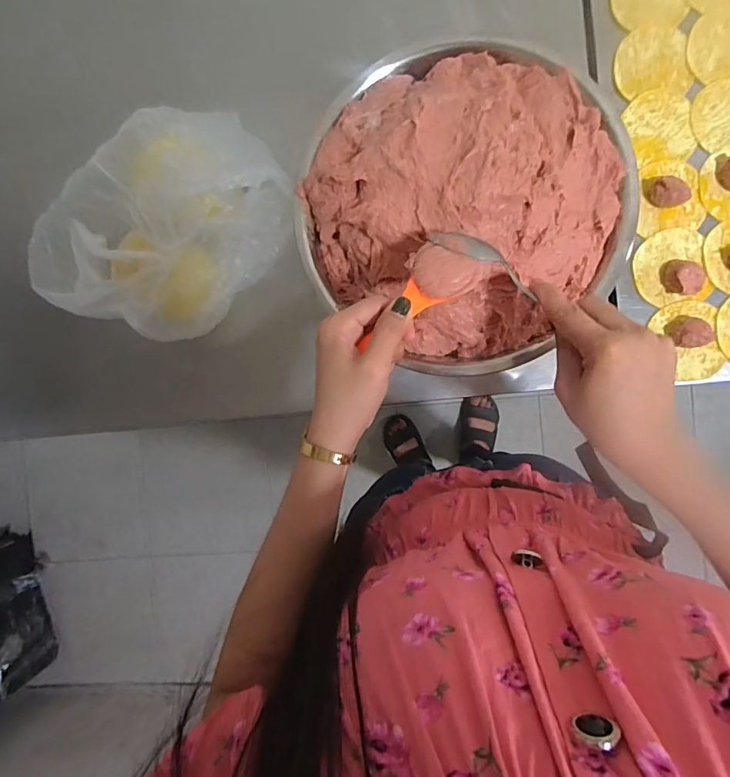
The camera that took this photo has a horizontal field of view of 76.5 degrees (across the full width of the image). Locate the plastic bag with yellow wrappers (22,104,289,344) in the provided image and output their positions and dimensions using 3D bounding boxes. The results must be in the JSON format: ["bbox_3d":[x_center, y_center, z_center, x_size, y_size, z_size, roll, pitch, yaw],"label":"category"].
[{"bbox_3d":[-0.192,-0.151,0.450,0.241,0.092,0.158,-42,87,6],"label":"plastic bag with yellow wrappers"}]

